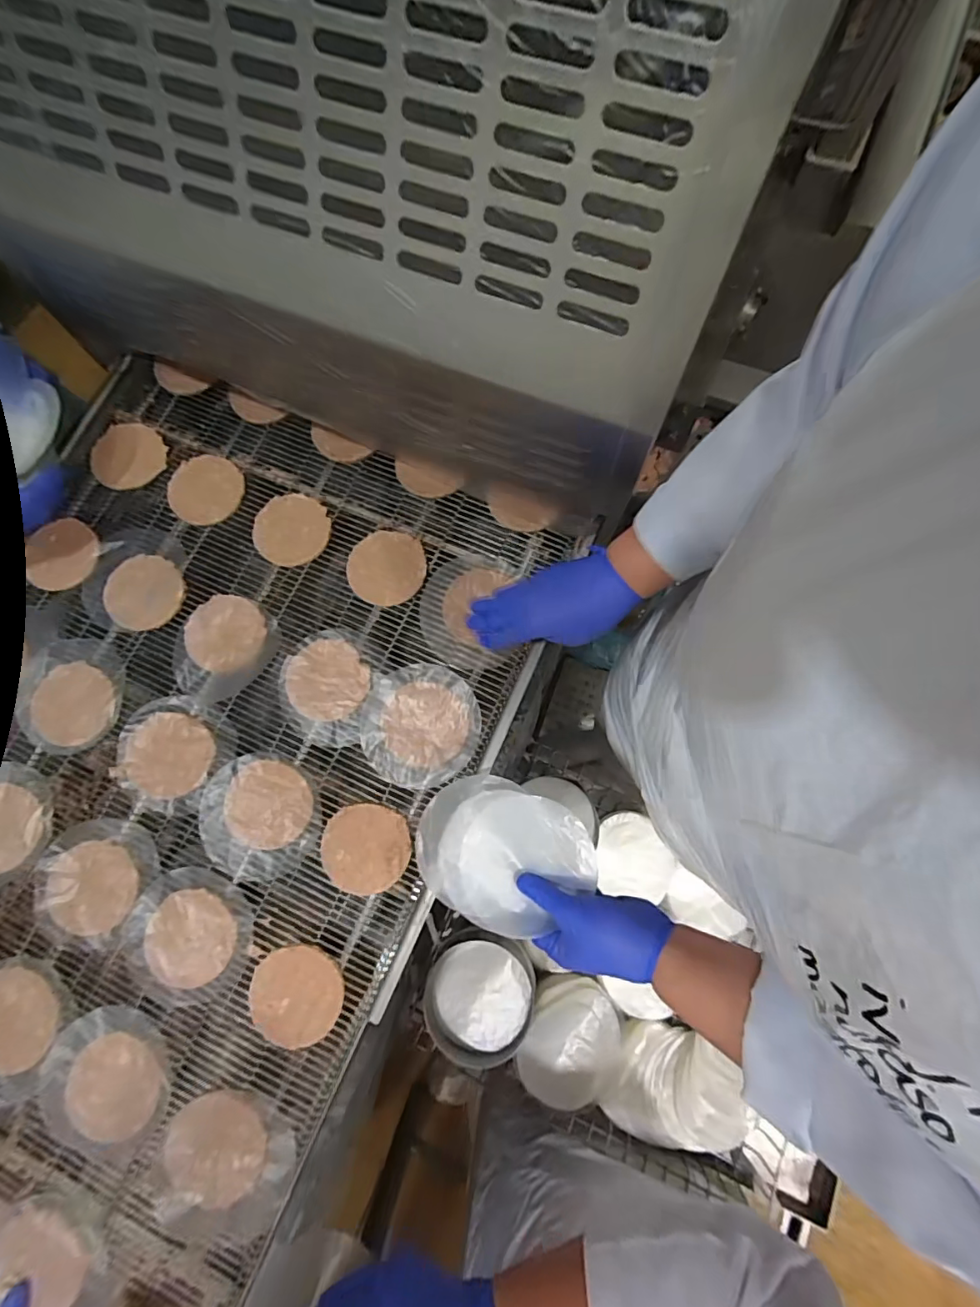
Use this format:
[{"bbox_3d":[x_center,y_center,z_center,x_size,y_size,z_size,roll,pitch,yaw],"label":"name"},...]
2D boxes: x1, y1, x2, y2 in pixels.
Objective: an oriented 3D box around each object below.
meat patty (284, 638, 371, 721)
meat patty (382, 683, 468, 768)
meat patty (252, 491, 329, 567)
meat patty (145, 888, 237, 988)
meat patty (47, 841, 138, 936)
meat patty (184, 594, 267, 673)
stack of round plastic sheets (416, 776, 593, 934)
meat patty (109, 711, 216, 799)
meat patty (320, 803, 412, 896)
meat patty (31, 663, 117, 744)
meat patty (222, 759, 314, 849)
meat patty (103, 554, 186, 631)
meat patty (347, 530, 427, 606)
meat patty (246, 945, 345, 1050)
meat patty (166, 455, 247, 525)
[{"bbox_3d":[-0.173,0.028,0.532,0.081,0.005,0.082,0,78,1],"label":"meat patty"},{"bbox_3d":[-0.067,0.072,0.517,0.087,0.005,0.081,3,78,2],"label":"meat patty"},{"bbox_3d":[-0.227,-0.142,0.573,0.084,0.012,0.081,0,78,1],"label":"meat patty"},{"bbox_3d":[-0.289,0.273,0.483,0.083,0.005,0.084,0,78,1],"label":"meat patty"},{"bbox_3d":[-0.391,0.231,0.497,0.077,0.005,0.085,-33,79,-6],"label":"meat patty"},{"bbox_3d":[-0.289,-0.022,0.548,0.086,0.006,0.082,0,78,1],"label":"meat patty"},{"bbox_3d":[0.011,0.181,0.450,0.152,0.019,0.120,23,79,6],"label":"stack of round plastic sheets"},{"bbox_3d":[-0.335,0.105,0.522,0.094,0.004,0.085,22,79,6],"label":"meat patty"},{"bbox_3d":[-0.122,0.191,0.493,0.087,0.008,0.081,2,78,2],"label":"meat patty"},{"bbox_3d":[-0.448,0.054,0.539,0.088,0.005,0.088,0,78,1],"label":"meat patty"},{"bbox_3d":[-0.226,0.151,0.507,0.085,0.004,0.085,0,78,1],"label":"meat patty"},{"bbox_3d":[-0.388,-0.069,0.563,0.085,0.009,0.084,0,78,1],"label":"meat patty"},{"bbox_3d":[-0.115,-0.095,0.558,0.086,0.009,0.082,0,78,1],"label":"meat patty"},{"bbox_3d":[-0.181,0.319,0.469,0.086,0.008,0.083,0,78,1],"label":"meat patty"},{"bbox_3d":[-0.334,-0.194,0.589,0.087,0.010,0.084,0,78,1],"label":"meat patty"}]

